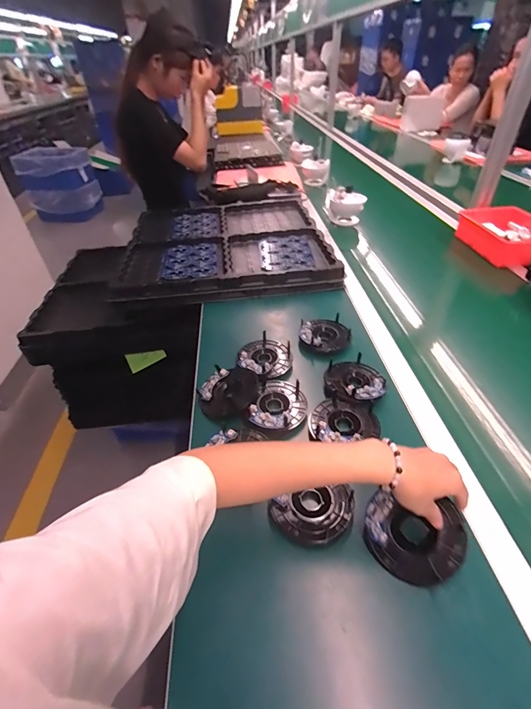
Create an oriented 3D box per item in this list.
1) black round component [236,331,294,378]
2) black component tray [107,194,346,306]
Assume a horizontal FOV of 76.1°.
[{"bbox_3d":[0.001,0.002,0.617,0.091,0.026,0.101,8,42,13],"label":"black round component"},{"bbox_3d":[-0.122,-0.328,0.973,0.541,0.037,0.555,-9,42,-8],"label":"black component tray"}]

